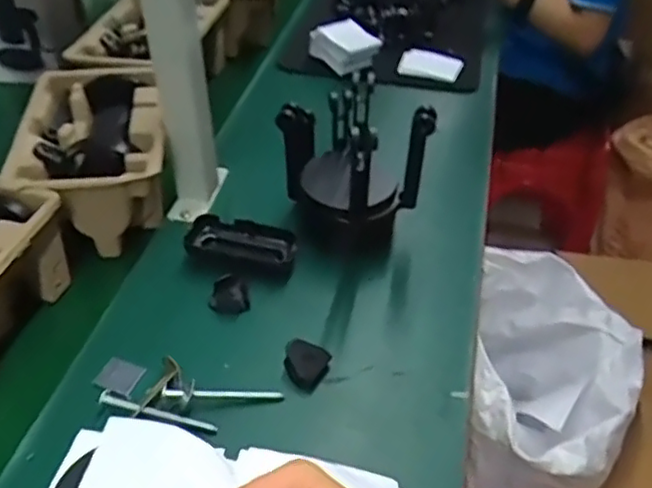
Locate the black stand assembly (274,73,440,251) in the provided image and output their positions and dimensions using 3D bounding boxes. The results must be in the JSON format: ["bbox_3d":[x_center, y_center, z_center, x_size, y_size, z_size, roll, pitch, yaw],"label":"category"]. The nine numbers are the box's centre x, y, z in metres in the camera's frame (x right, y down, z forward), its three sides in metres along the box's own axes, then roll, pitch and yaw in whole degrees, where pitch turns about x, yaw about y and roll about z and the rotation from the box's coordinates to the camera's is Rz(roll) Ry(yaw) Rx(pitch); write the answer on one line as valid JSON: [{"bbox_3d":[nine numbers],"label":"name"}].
[{"bbox_3d":[0.029,-0.084,0.651,0.108,0.122,0.138,-25,46,-32],"label":"black stand assembly"}]

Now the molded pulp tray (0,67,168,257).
[{"bbox_3d":[-0.246,-0.096,0.704,0.148,0.102,0.223,-4,39,-10],"label":"molded pulp tray"}]

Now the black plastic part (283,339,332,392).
[{"bbox_3d":[-0.017,0.101,0.565,0.034,0.023,0.038,23,41,22],"label":"black plastic part"}]

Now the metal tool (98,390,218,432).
[{"bbox_3d":[-0.139,0.136,0.531,0.102,0.004,0.013,14,39,12],"label":"metal tool"}]

